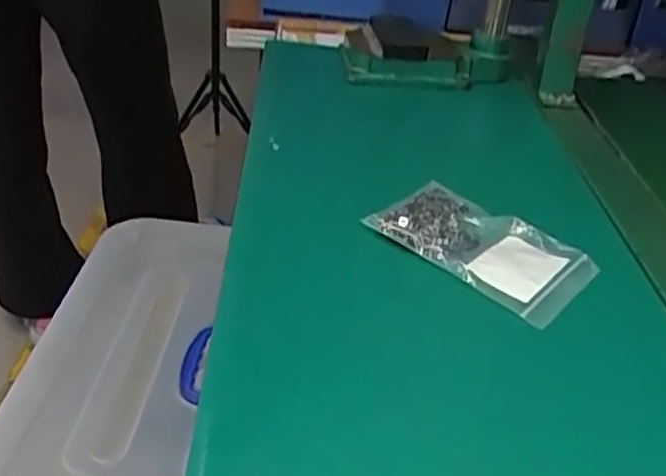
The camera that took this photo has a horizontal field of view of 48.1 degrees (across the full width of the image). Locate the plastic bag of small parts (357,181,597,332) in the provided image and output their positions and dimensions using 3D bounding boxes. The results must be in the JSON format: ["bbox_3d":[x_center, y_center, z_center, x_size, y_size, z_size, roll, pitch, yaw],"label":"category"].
[{"bbox_3d":[0.110,0.006,0.551,0.147,0.014,0.087,31,45,25],"label":"plastic bag of small parts"}]

